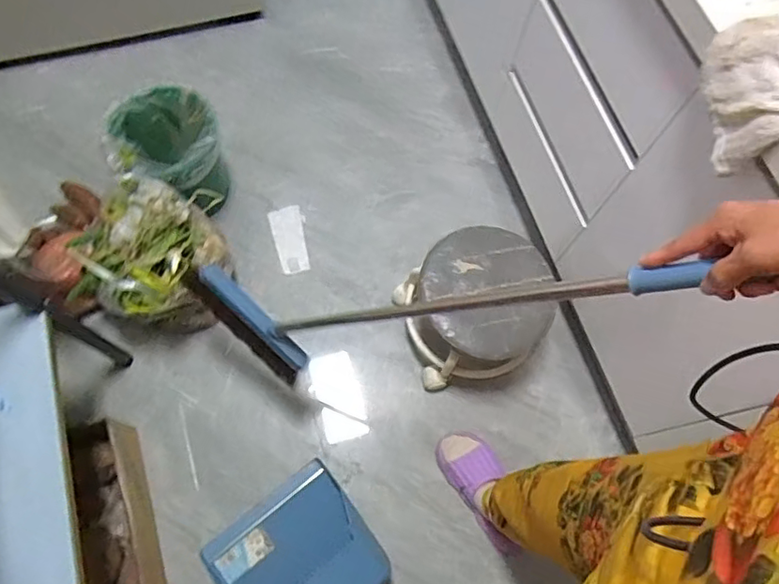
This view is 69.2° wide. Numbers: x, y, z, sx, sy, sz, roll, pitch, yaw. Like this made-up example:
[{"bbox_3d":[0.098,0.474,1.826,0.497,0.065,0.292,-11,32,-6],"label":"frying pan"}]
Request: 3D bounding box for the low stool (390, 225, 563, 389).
[{"bbox_3d":[0.188,0.032,1.199,0.274,0.219,0.269,-17,71,-10],"label":"low stool"}]

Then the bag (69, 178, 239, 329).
[{"bbox_3d":[-0.496,-0.065,1.190,0.274,0.238,0.260,22,69,5],"label":"bag"}]

